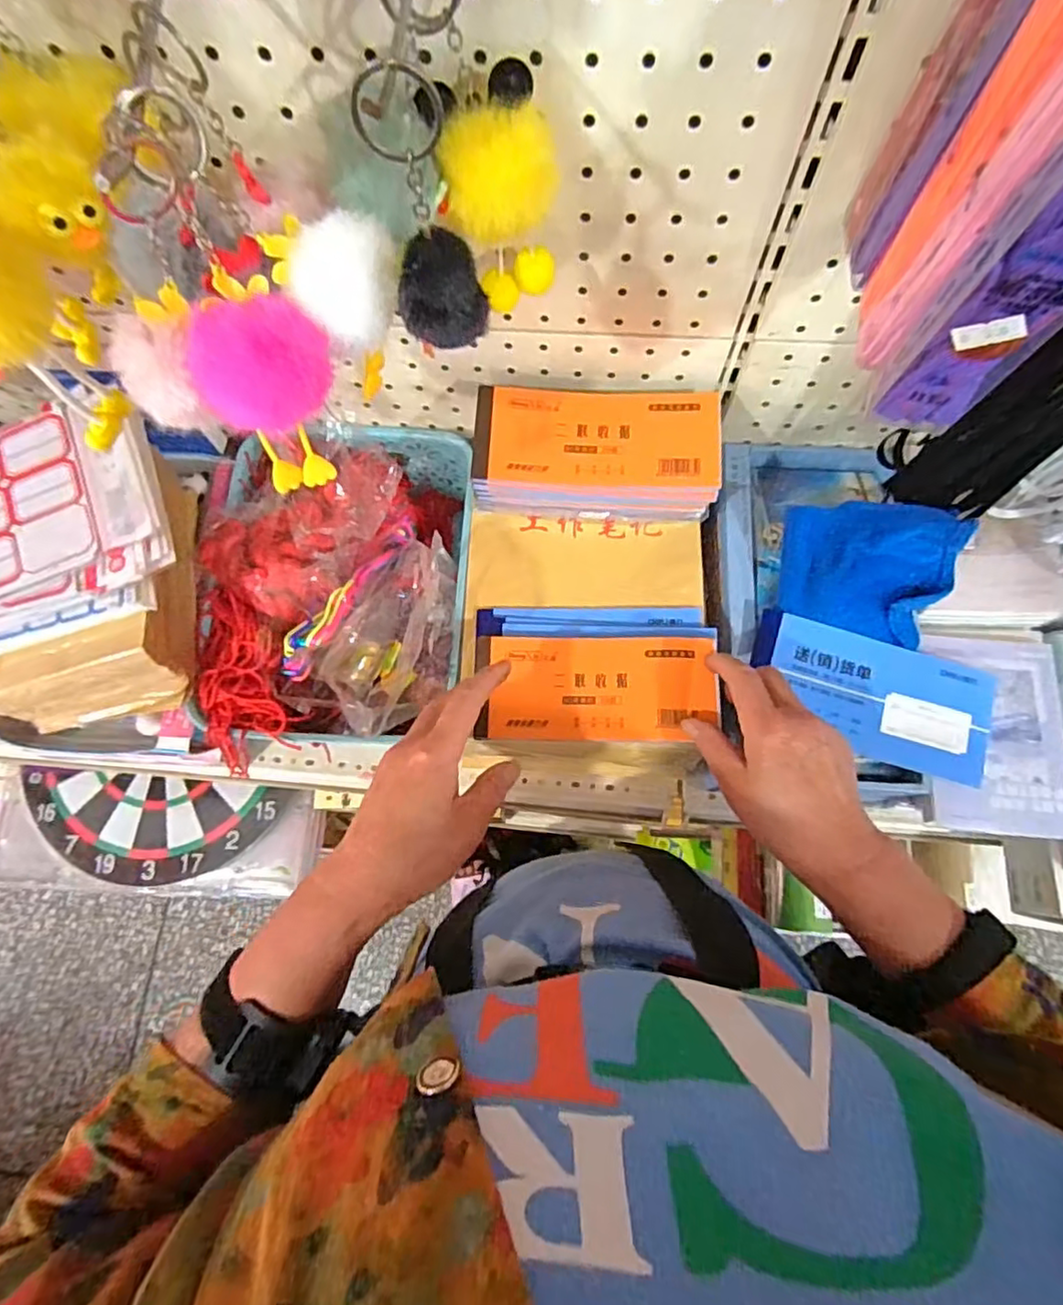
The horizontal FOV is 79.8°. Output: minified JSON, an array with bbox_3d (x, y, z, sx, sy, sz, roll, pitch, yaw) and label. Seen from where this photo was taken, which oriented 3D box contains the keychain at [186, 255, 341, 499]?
[{"bbox_3d":[-0.116,-0.122,0.286,0.056,0.059,0.069,-28,74,-6],"label":"keychain"}]

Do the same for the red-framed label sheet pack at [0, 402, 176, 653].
[{"bbox_3d":[-0.378,-0.075,0.434,0.263,0.040,0.149,-15,73,-2],"label":"red-framed label sheet pack"}]

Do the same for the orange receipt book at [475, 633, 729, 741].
[{"bbox_3d":[0.046,0.025,0.457,0.166,0.009,0.076,-1,73,2],"label":"orange receipt book"}]

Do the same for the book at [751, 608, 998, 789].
[{"bbox_3d":[0.248,0.032,0.462,0.171,0.009,0.083,16,84,5],"label":"book"}]

